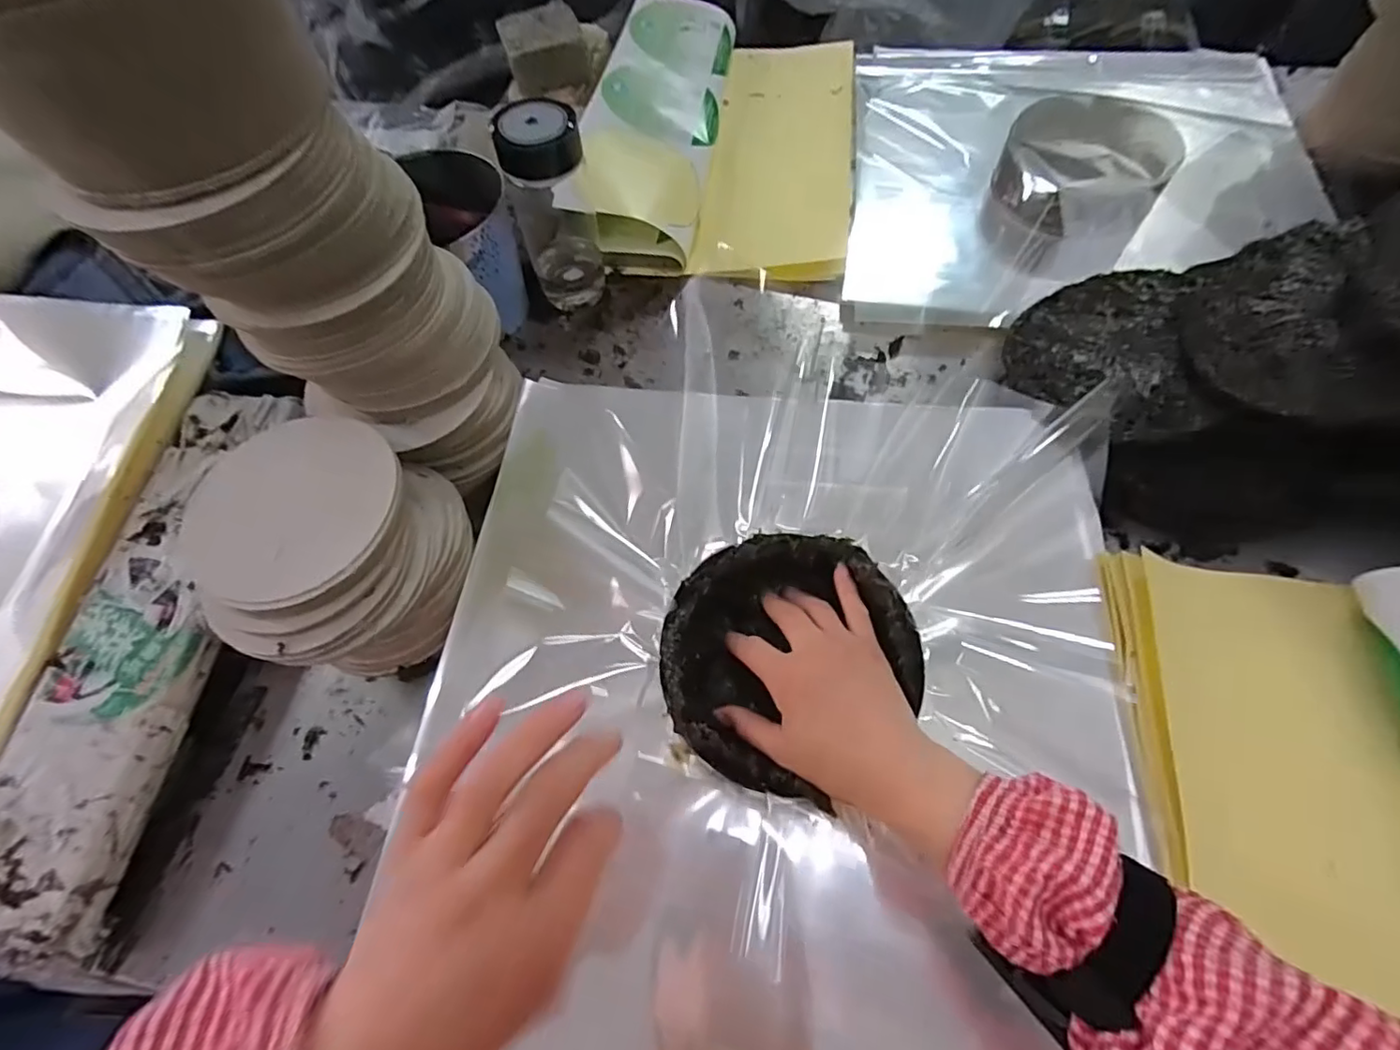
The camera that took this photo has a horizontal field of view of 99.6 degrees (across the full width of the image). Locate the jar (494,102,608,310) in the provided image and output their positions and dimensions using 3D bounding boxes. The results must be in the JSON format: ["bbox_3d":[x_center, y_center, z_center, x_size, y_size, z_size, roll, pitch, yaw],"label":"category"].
[{"bbox_3d":[-0.149,-0.327,0.605,0.077,0.190,0.093,-14,63,-5],"label":"jar"}]

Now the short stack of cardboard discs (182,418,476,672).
[{"bbox_3d":[-0.266,0.020,0.451,0.136,0.119,0.176,13,64,9],"label":"short stack of cardboard discs"}]

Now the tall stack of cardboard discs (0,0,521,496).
[{"bbox_3d":[-0.271,-0.210,0.382,0.172,0.427,0.187,-38,67,-15],"label":"tall stack of cardboard discs"}]

